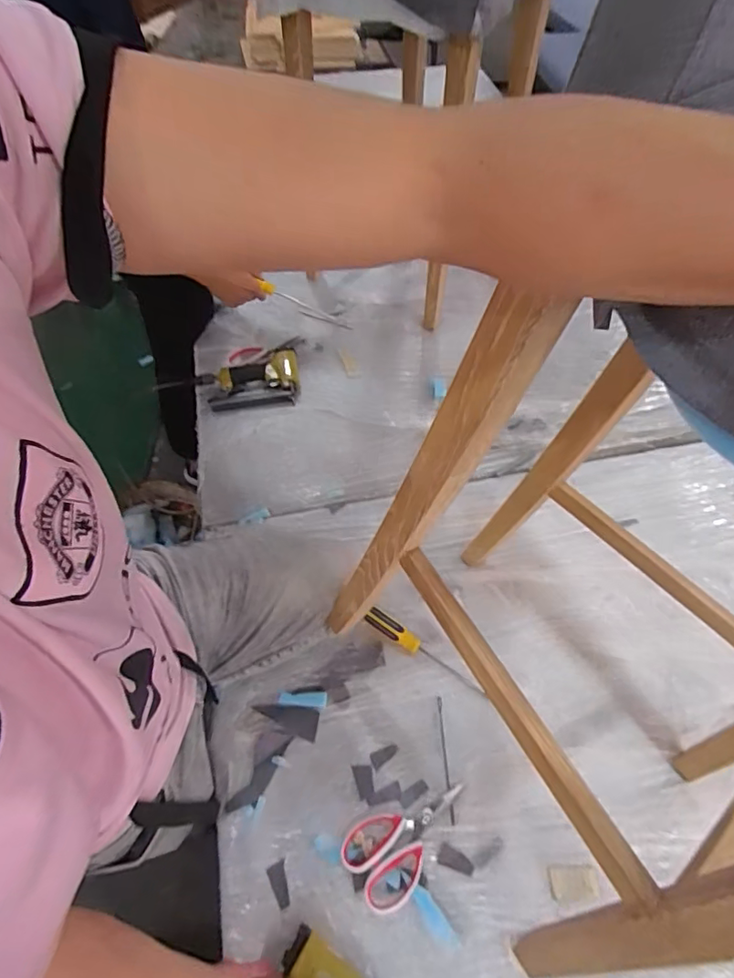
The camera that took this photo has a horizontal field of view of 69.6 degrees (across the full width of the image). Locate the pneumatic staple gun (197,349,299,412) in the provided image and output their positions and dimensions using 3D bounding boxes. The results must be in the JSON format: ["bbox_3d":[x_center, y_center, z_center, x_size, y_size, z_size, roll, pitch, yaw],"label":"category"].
[{"bbox_3d":[-0.253,-0.230,1.122,0.214,0.042,0.132,-6,58,-4],"label":"pneumatic staple gun"}]

